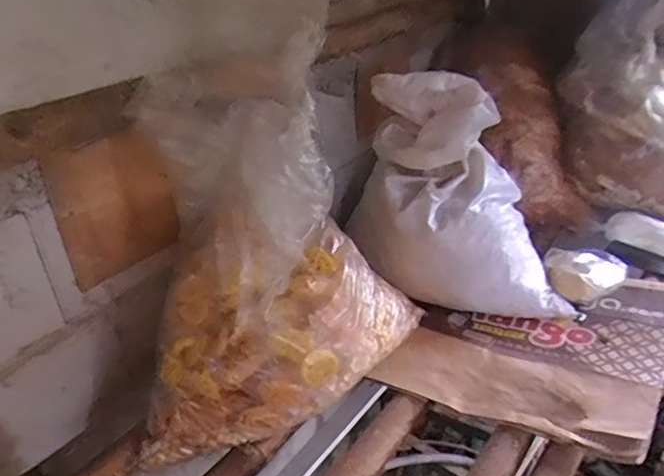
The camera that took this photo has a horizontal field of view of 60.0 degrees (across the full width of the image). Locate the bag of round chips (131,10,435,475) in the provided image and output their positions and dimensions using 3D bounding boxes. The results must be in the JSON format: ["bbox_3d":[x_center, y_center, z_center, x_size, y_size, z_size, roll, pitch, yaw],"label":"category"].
[{"bbox_3d":[-0.084,0.018,0.846,0.390,0.493,0.294,-1,29,7],"label":"bag of round chips"}]

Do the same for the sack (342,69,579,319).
[{"bbox_3d":[0.235,-0.074,1.081,0.396,0.400,0.206,1,29,10],"label":"sack"}]

